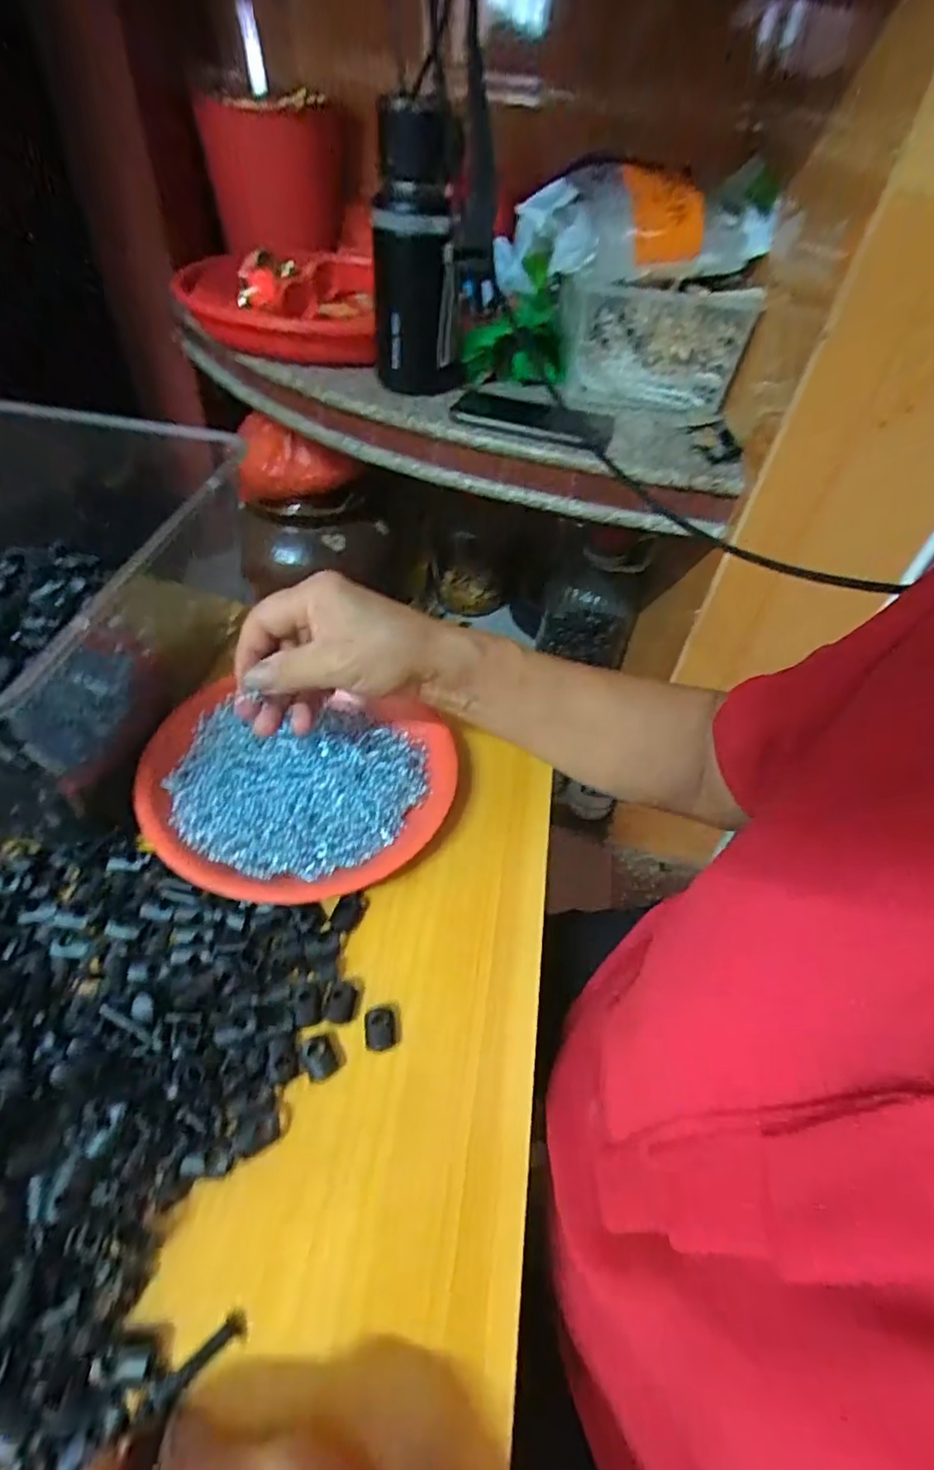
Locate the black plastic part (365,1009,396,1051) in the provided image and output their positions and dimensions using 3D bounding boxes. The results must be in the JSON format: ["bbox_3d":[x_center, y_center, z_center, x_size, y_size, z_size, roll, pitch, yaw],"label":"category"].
[{"bbox_3d":[-0.044,0.148,0.313,0.015,0.004,0.019,-3,48,-10],"label":"black plastic part"}]

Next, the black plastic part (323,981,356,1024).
[{"bbox_3d":[-0.065,0.138,0.319,0.014,0.006,0.019,11,47,4],"label":"black plastic part"}]

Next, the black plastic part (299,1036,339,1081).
[{"bbox_3d":[-0.072,0.157,0.302,0.016,0.006,0.019,-26,55,-27],"label":"black plastic part"}]

